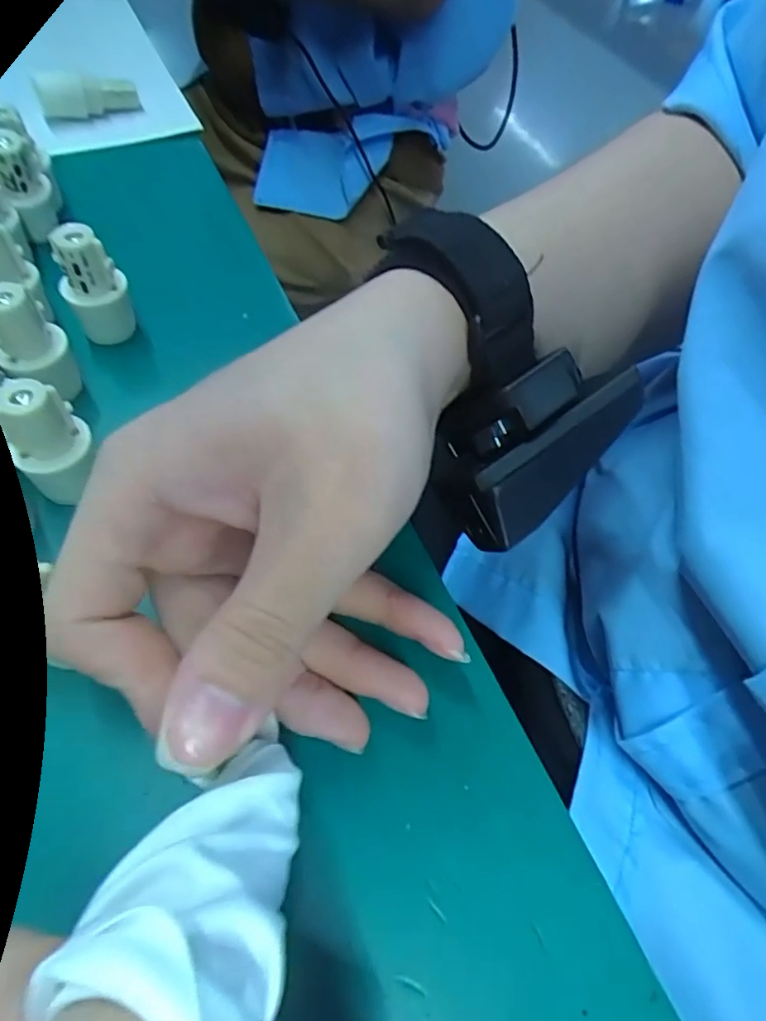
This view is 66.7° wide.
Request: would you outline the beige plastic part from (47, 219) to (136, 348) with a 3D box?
[{"bbox_3d":[-0.112,-0.086,0.227,0.022,0.045,0.017,-23,63,-17],"label":"beige plastic part"}]

